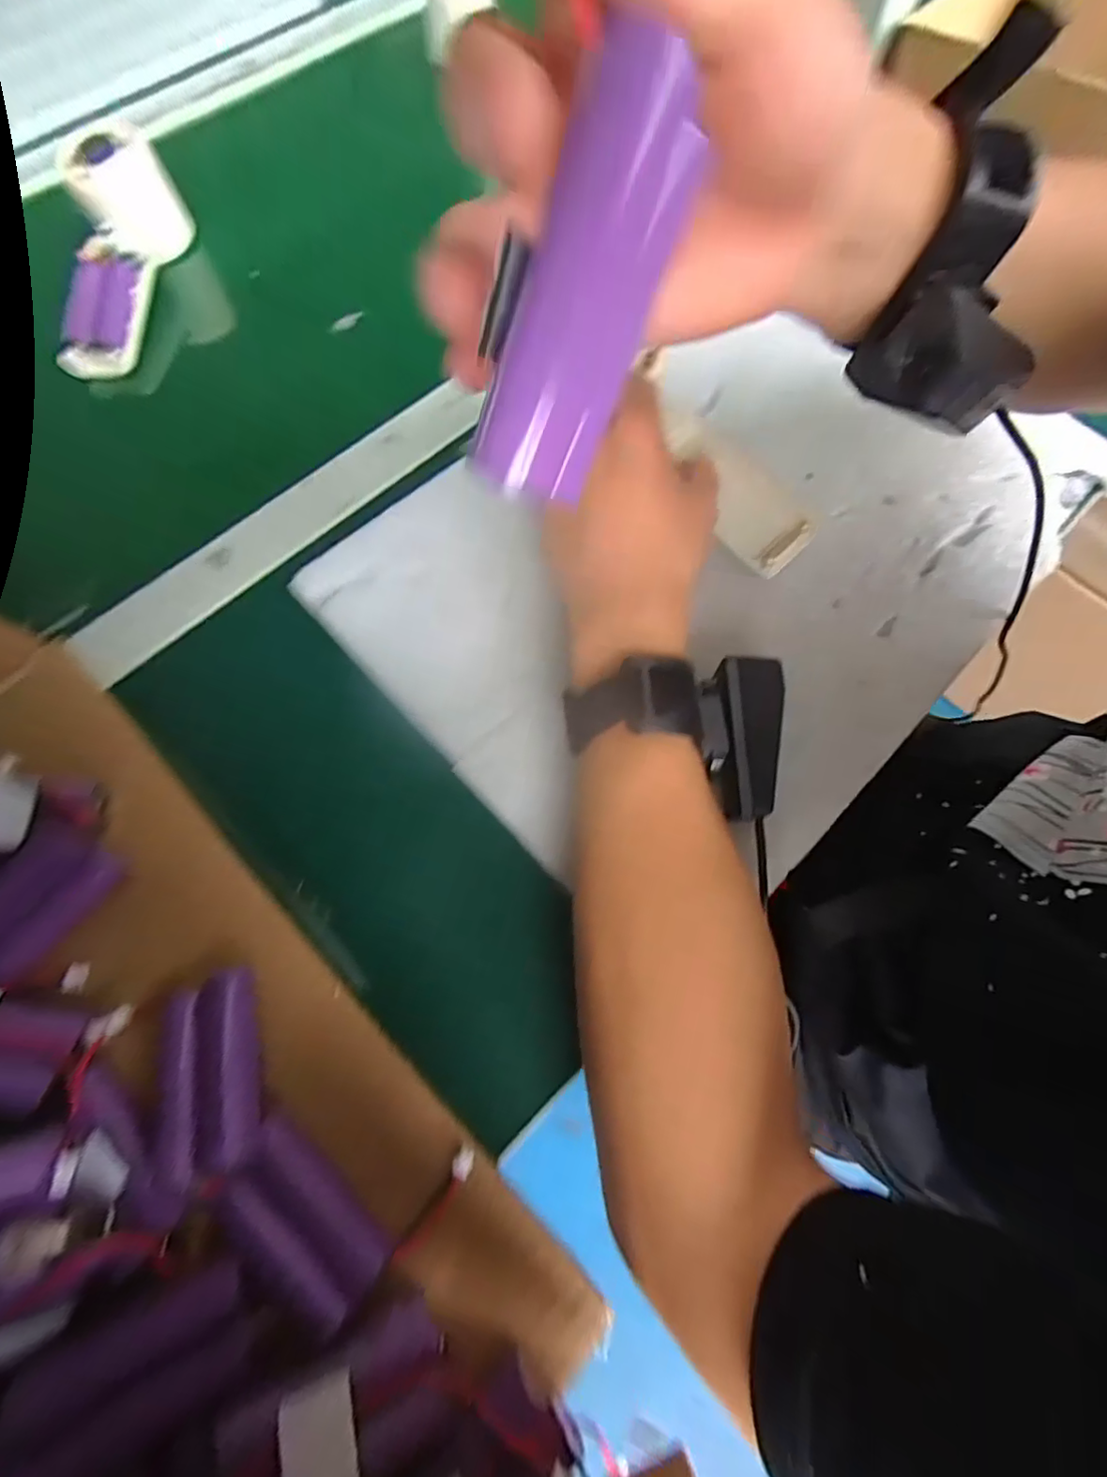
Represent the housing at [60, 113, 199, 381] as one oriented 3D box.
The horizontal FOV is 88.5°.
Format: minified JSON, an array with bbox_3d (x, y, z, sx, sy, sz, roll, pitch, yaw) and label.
[{"bbox_3d":[-0.300,-0.331,0.383,0.048,0.056,0.175,2,70,1],"label":"housing"}]

